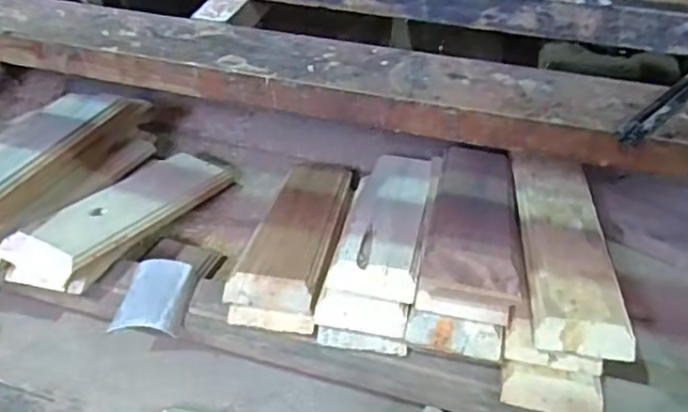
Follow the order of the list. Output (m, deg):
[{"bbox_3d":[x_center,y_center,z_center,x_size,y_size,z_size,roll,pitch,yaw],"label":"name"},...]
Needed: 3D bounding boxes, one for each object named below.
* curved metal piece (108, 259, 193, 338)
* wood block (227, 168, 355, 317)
[{"bbox_3d":[-0.238,0.112,0.774,0.079,0.030,0.096,8,41,4],"label":"curved metal piece"},{"bbox_3d":[-0.061,0.026,0.886,0.106,0.034,0.348,7,29,6],"label":"wood block"}]

